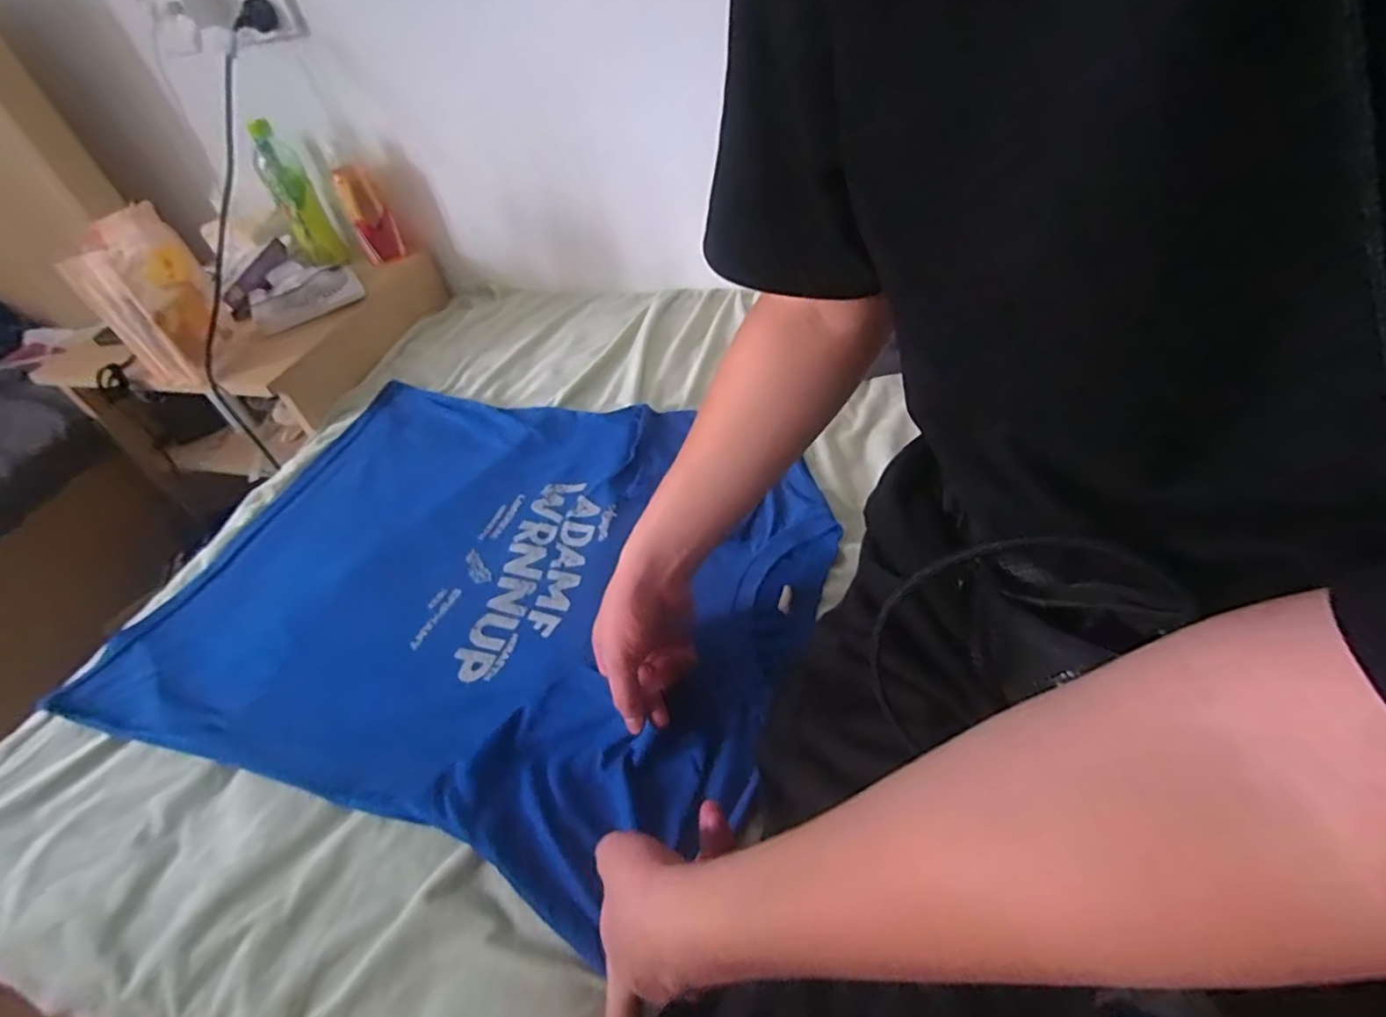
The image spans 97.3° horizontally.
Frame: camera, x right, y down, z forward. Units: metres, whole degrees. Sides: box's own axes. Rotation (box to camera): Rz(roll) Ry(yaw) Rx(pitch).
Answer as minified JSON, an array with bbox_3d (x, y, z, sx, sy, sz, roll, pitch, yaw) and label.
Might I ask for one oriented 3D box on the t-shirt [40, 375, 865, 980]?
[{"bbox_3d":[-0.234,0.057,0.657,0.701,0.034,0.513,12,48,17],"label":"t-shirt"}]

